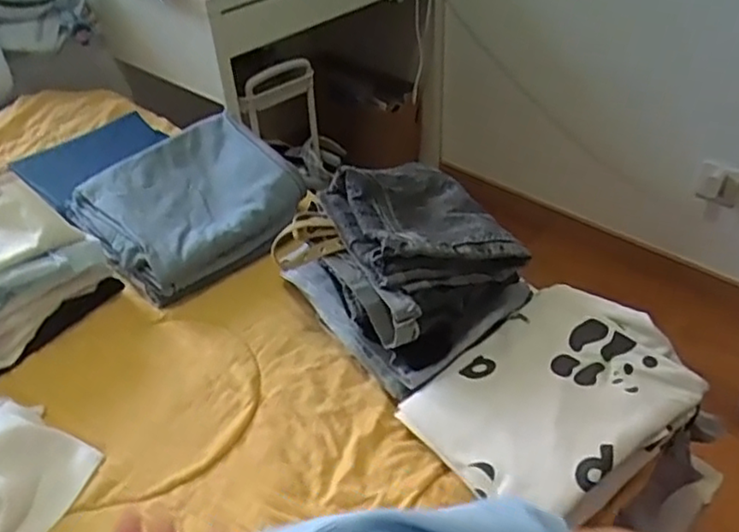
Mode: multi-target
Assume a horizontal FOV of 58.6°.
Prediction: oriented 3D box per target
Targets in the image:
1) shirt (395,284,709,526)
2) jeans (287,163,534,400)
[{"bbox_3d":[0.190,0.132,0.696,0.264,0.035,0.206,-36,47,-15],"label":"shirt"},{"bbox_3d":[0.038,0.000,0.823,0.205,0.181,0.260,-25,42,-26],"label":"jeans"}]

